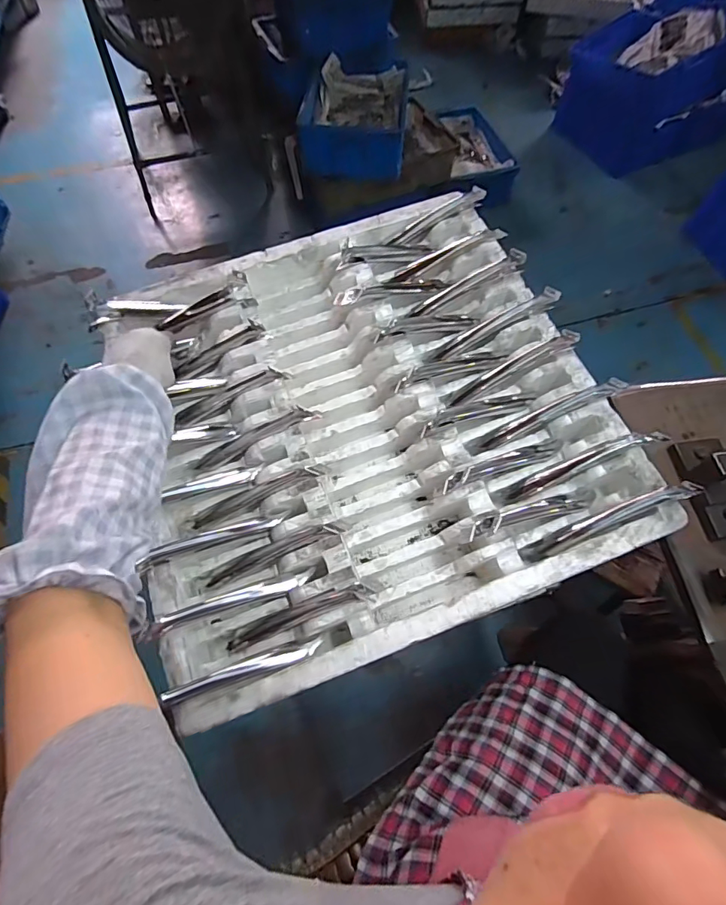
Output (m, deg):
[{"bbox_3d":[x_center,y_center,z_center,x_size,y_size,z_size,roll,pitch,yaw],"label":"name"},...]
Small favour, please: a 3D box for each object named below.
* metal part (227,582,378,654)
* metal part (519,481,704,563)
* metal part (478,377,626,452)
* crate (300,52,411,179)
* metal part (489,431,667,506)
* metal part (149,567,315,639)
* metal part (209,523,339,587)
[{"bbox_3d":[-0.065,0.170,0.478,0.158,0.033,0.023,-24,66,7],"label":"metal part"},{"bbox_3d":[0.254,0.073,0.483,0.181,0.036,0.024,-32,64,23],"label":"metal part"},{"bbox_3d":[0.214,-0.045,0.532,0.166,0.028,0.026,-27,61,28],"label":"metal part"},{"bbox_3d":[-0.028,-1.166,1.600,0.356,0.143,0.408,5,64,2],"label":"crate"},{"bbox_3d":[0.235,0.015,0.513,0.178,0.032,0.028,-27,64,19],"label":"metal part"},{"bbox_3d":[-0.128,0.150,0.463,0.160,0.028,0.020,-12,64,-25],"label":"metal part"},{"bbox_3d":[-0.099,0.108,0.494,0.155,0.016,0.022,-25,65,13],"label":"metal part"}]

